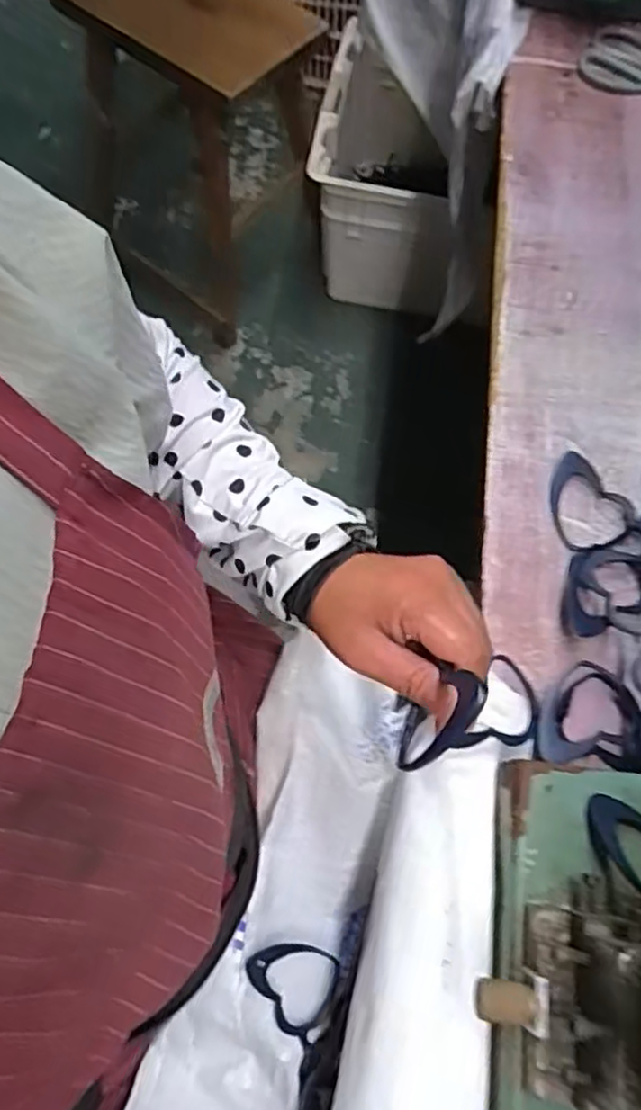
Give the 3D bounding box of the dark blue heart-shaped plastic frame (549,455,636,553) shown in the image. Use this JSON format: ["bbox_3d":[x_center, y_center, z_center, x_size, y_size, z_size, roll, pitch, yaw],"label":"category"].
[{"bbox_3d":[0.193,-0.035,0.523,0.060,0.010,0.072,-38,75,-14],"label":"dark blue heart-shaped plastic frame"}]

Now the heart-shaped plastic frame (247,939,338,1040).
[{"bbox_3d":[-0.019,0.301,0.502,0.055,0.015,0.075,-48,111,-27],"label":"heart-shaped plastic frame"}]

